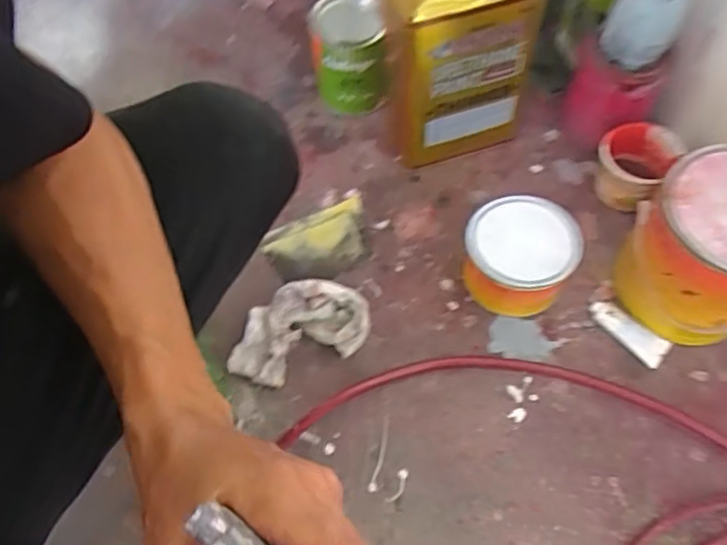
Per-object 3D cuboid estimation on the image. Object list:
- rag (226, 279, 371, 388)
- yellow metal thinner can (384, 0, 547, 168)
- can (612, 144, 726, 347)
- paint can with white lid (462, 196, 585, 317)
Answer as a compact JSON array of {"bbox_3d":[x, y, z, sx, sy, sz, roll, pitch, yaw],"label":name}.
[{"bbox_3d":[-0.077,0.066,0.729,0.162,0.053,0.091,-20,64,-10],"label":"rag"},{"bbox_3d":[0.111,-0.256,0.779,0.164,0.247,0.117,-12,62,-6],"label":"yellow metal thinner can"},{"bbox_3d":[0.368,-0.021,0.680,0.154,0.166,0.148,-1,60,2],"label":"can"},{"bbox_3d":[0.180,-0.020,0.738,0.122,0.084,0.120,0,62,0],"label":"paint can with white lid"}]

